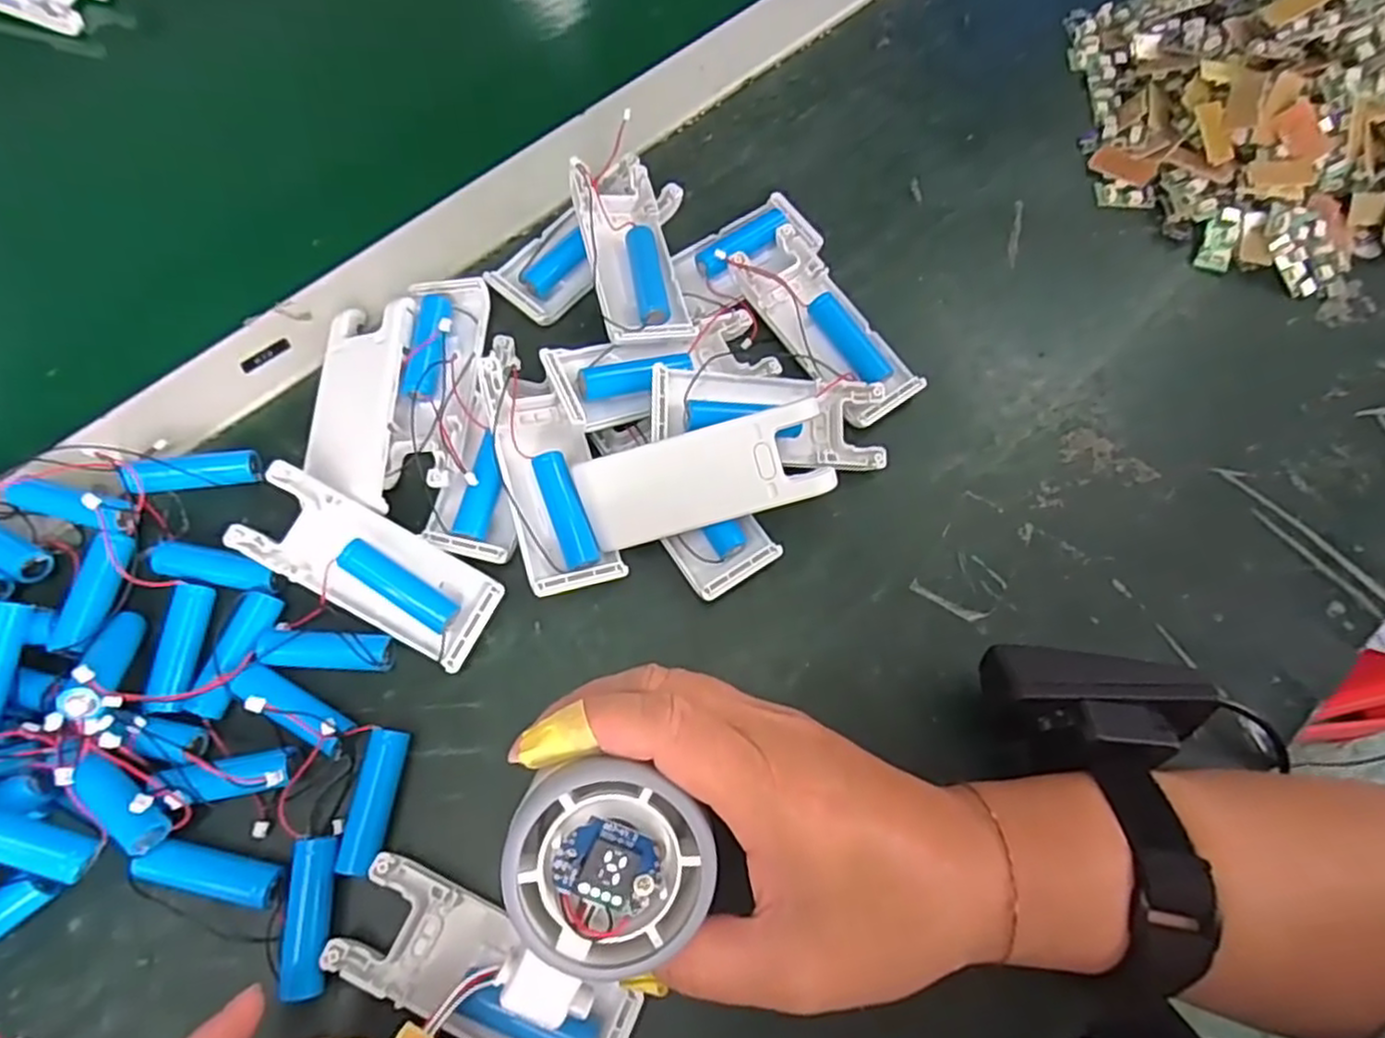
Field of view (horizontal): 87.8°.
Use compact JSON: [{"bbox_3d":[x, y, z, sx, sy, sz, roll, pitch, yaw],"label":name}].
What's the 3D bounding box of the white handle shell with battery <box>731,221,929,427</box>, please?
[{"bbox_3d":[0.063,-0.092,0.342,0.041,0.017,0.102,-33,74,-13],"label":"white handle shell with battery"}]

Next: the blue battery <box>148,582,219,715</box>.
[{"bbox_3d":[-0.201,0.050,0.283,0.013,0.010,0.051,-3,70,-3],"label":"blue battery"}]

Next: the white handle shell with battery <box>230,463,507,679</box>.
[{"bbox_3d":[-0.129,0.019,0.292,0.102,0.022,0.039,28,87,2],"label":"white handle shell with battery"}]

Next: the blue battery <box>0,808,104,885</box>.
[{"bbox_3d":[-0.229,0.108,0.243,0.052,0.014,0.015,26,70,-12],"label":"blue battery"}]

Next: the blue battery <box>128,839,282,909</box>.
[{"bbox_3d":[-0.170,0.126,0.255,0.047,0.012,0.015,13,70,3],"label":"blue battery"}]

